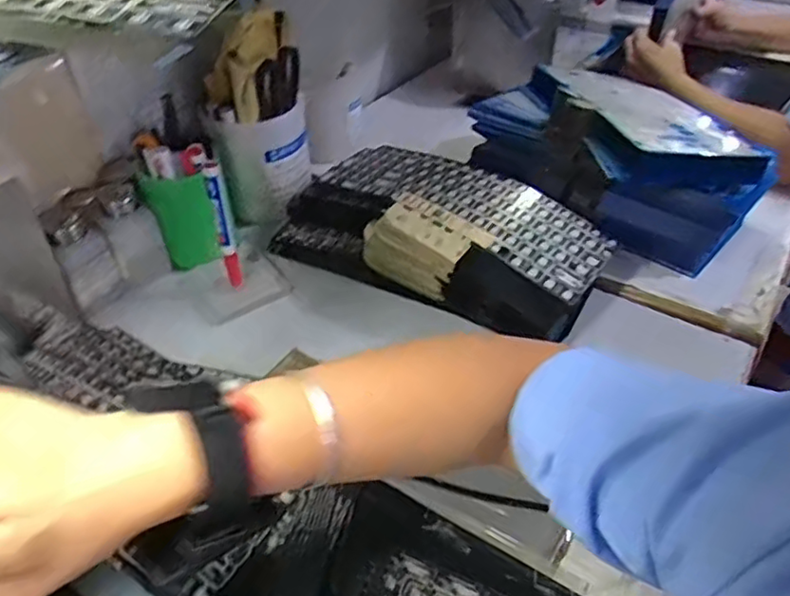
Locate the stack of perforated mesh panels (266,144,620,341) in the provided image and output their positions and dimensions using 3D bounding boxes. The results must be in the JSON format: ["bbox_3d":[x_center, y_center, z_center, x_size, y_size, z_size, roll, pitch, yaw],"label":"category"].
[{"bbox_3d":[0.045,-0.071,0.683,0.342,0.083,0.163,24,46,26],"label":"stack of perforated mesh panels"}]

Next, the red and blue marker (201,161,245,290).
[{"bbox_3d":[-0.172,-0.070,0.648,0.018,0.141,0.018,-16,43,-17],"label":"red and blue marker"}]

